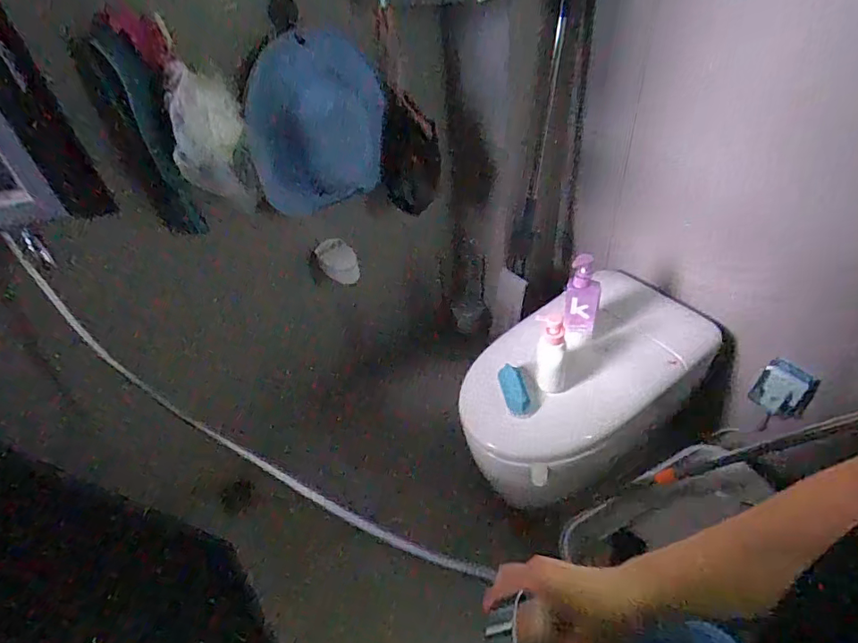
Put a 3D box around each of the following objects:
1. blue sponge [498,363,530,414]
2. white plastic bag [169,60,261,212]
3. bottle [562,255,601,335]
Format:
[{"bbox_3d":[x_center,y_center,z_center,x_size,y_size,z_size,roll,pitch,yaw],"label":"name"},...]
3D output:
[{"bbox_3d":[0.200,0.157,1.206,0.059,0.021,0.122,-9,59,-3],"label":"blue sponge"},{"bbox_3d":[-0.426,-0.356,0.996,0.131,0.251,0.094,-15,44,-10],"label":"white plastic bag"},{"bbox_3d":[0.370,-0.055,1.230,0.074,0.230,0.055,9,46,15],"label":"bottle"}]

